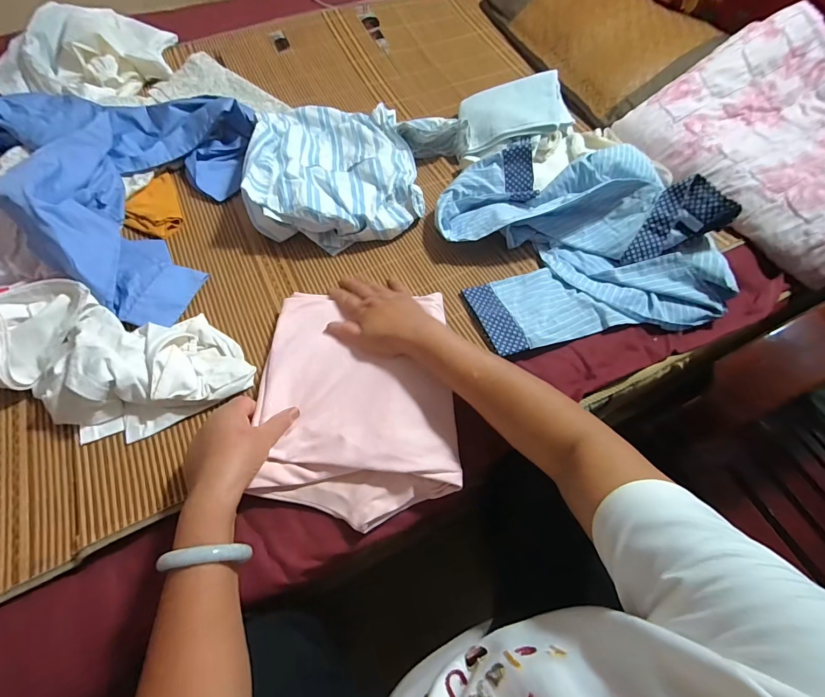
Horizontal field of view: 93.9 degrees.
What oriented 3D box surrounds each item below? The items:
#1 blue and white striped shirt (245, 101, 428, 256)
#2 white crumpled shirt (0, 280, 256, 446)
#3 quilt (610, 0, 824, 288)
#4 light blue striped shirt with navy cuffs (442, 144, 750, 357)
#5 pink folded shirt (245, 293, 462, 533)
[{"bbox_3d":[-0.129,-0.320,0.653,0.258,0.067,0.320,-5,61,-6],"label":"blue and white striped shirt"},{"bbox_3d":[-0.370,0.011,0.464,0.323,0.066,0.169,13,61,4],"label":"white crumpled shirt"},{"bbox_3d":[0.634,-0.349,0.616,0.348,0.100,0.441,-32,69,0],"label":"quilt"},{"bbox_3d":[0.248,-0.179,0.583,0.370,0.103,0.358,-13,62,-10],"label":"light blue striped shirt with navy cuffs"},{"bbox_3d":[-0.064,0.053,0.480,0.227,0.037,0.291,-2,61,-4],"label":"pink folded shirt"}]

